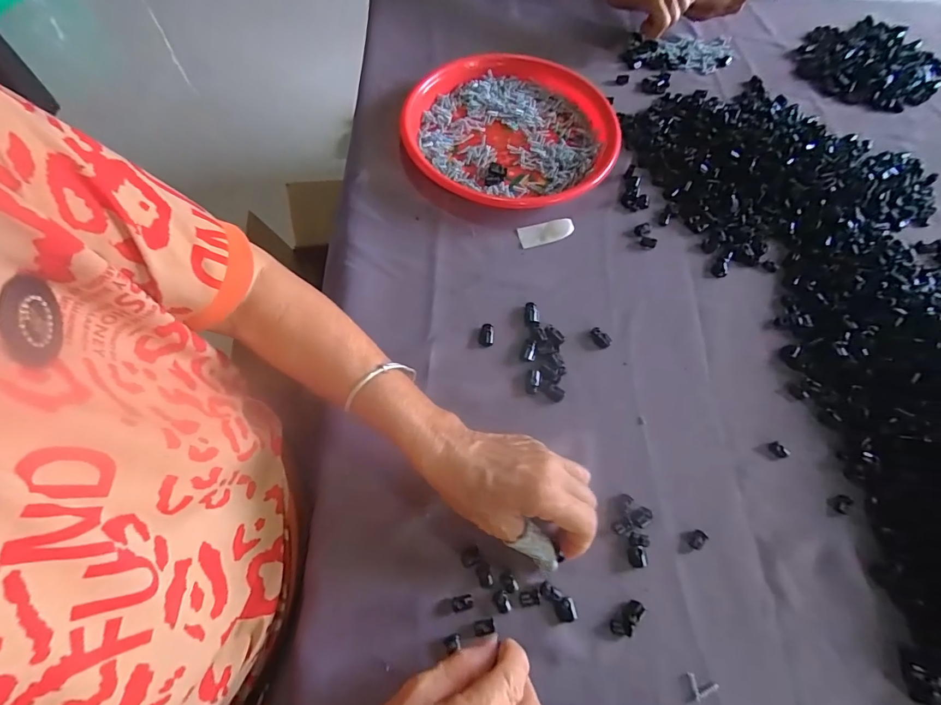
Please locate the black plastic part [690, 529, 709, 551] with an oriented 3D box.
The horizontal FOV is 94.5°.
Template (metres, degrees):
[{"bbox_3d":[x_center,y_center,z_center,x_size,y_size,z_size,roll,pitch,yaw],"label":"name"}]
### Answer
[{"bbox_3d":[0.175,0.144,0.333,0.015,0.004,0.010,-40,73,-17],"label":"black plastic part"}]

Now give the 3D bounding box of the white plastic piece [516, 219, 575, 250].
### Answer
[{"bbox_3d":[0.079,-0.126,0.454,0.057,0.004,0.025,-17,73,-1],"label":"white plastic piece"}]

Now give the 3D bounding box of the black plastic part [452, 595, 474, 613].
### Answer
[{"bbox_3d":[-0.006,0.178,0.308,0.015,0.004,0.010,-12,66,-6],"label":"black plastic part"}]

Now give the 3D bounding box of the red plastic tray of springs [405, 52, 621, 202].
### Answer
[{"bbox_3d":[0.045,-0.253,0.498,0.236,0.030,0.219,-14,67,-7],"label":"red plastic tray of springs"}]

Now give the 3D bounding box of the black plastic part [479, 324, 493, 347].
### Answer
[{"bbox_3d":[0.015,-0.016,0.402,0.013,0.006,0.021,5,65,-1],"label":"black plastic part"}]

